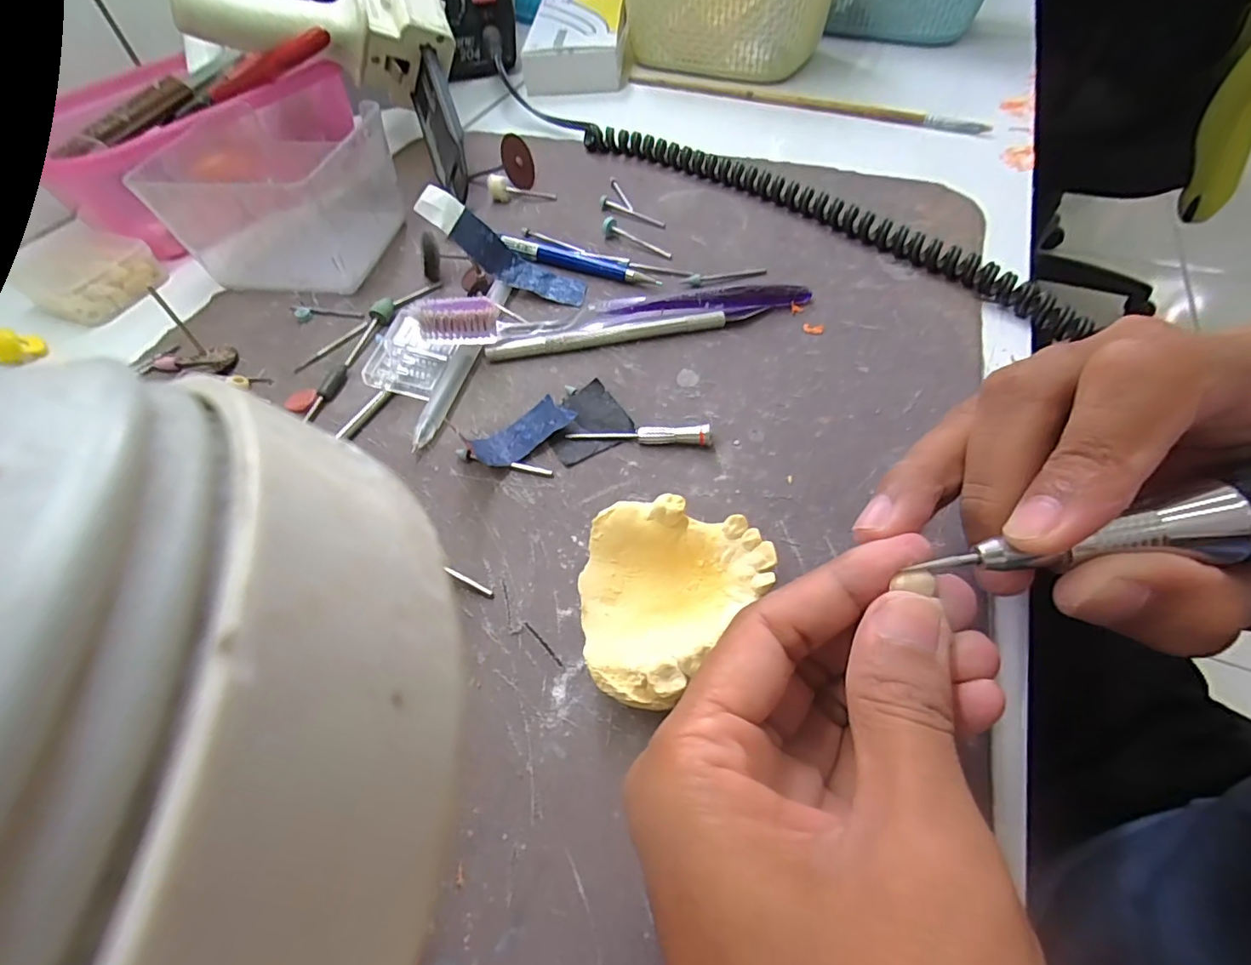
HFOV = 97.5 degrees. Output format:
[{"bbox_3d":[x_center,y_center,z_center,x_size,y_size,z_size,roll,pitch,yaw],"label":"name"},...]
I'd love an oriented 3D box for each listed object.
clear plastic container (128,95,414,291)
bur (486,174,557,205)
[{"bbox_3d":[-0.191,-0.153,0.302,0.109,0.060,0.093,2,54,5],"label":"clear plastic container"},{"bbox_3d":[-0.066,-0.187,0.349,0.042,0.015,0.008,-4,54,0],"label":"bur"}]

